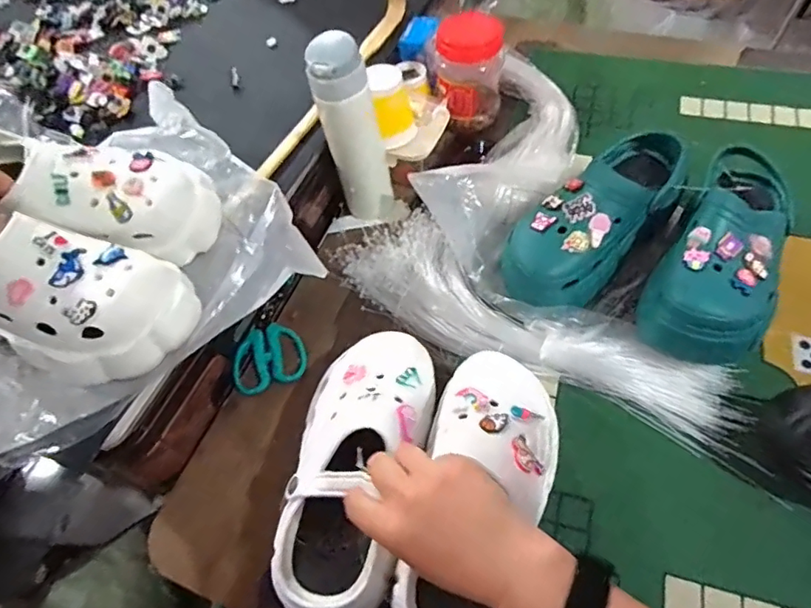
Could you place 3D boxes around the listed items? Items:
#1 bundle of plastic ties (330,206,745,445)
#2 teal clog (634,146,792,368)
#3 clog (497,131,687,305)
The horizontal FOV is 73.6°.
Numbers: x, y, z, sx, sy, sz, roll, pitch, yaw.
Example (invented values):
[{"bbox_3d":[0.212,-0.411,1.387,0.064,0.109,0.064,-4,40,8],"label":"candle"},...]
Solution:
[{"bbox_3d":[0.125,0.022,0.597,0.442,0.032,0.123,29,64,20],"label":"bundle of plastic ties"},{"bbox_3d":[0.334,-0.052,0.576,0.116,0.105,0.250,25,63,18],"label":"teal clog"},{"bbox_3d":[0.218,-0.104,0.610,0.258,0.089,0.111,-39,63,-19],"label":"clog"}]

